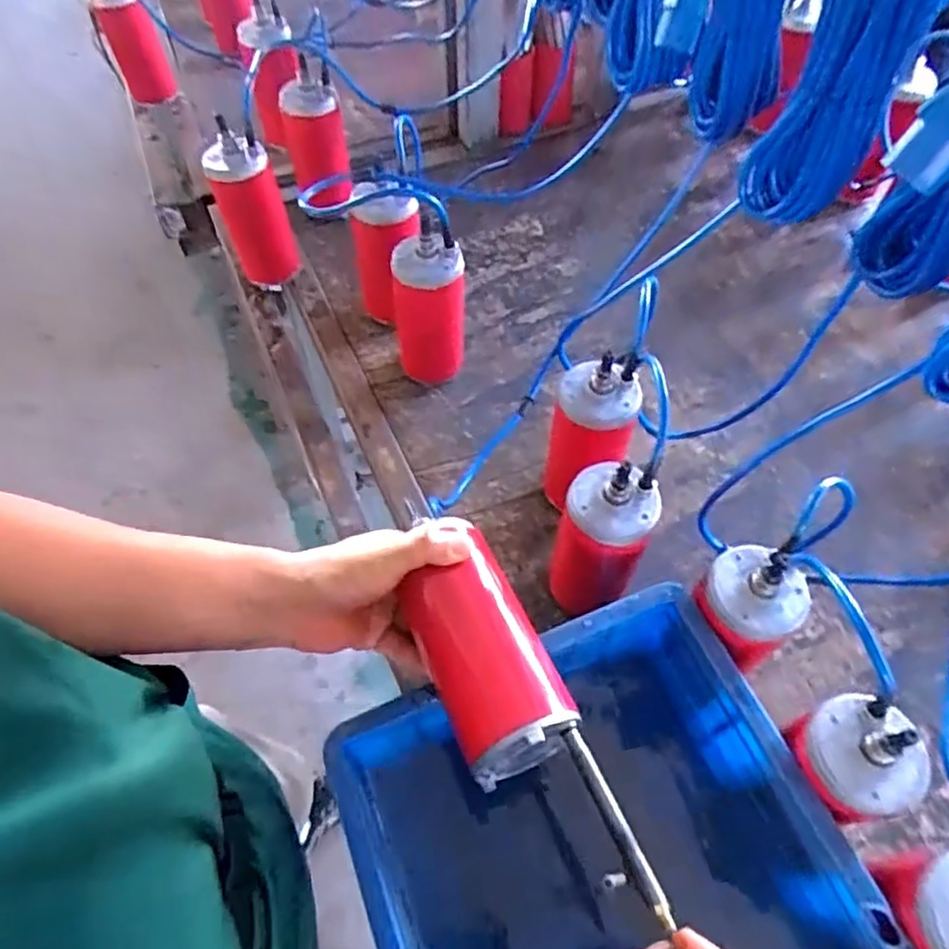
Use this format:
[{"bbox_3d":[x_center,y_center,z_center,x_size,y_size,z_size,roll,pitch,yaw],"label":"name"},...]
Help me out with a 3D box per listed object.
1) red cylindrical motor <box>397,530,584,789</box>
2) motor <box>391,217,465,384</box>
[{"bbox_3d":[0.008,0.125,0.449,0.073,0.067,0.135,-21,60,-11],"label":"red cylindrical motor"},{"bbox_3d":[-0.049,-0.168,0.757,0.077,0.203,0.074,0,57,0],"label":"motor"}]

